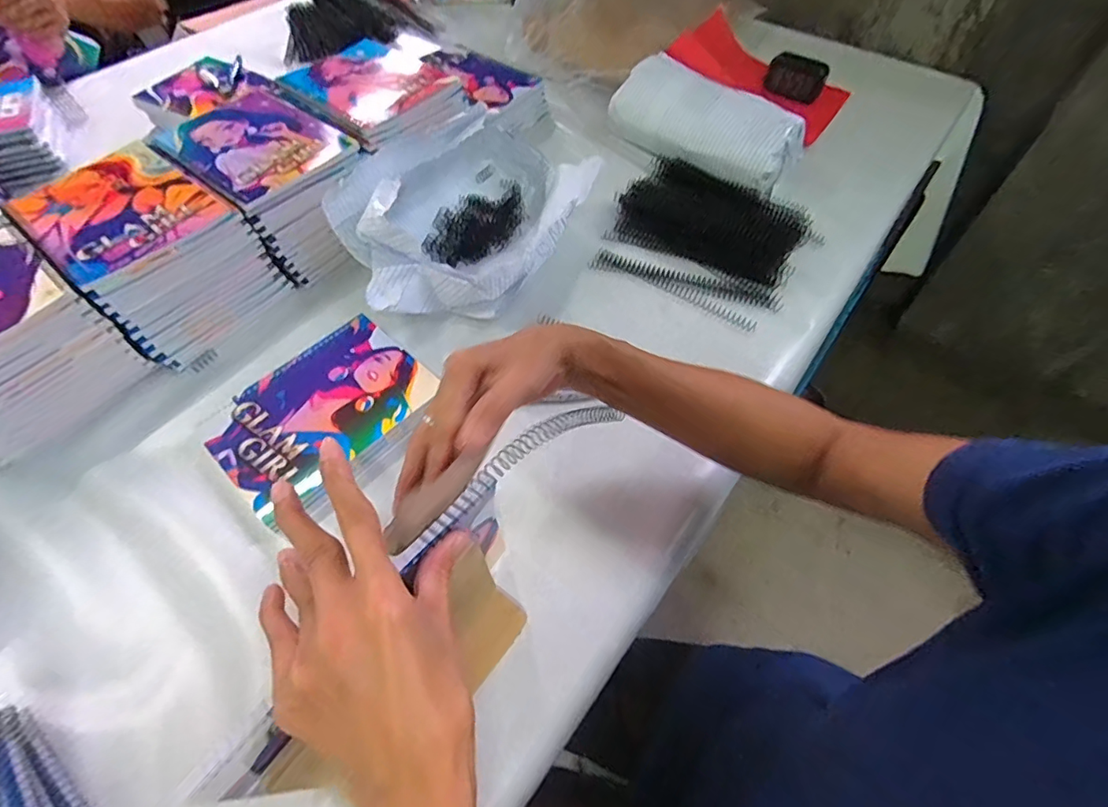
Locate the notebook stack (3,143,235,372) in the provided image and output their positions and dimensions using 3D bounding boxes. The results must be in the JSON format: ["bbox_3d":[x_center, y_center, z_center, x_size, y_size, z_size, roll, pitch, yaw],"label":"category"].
[{"bbox_3d":[-0.441,-0.171,0.553,0.216,0.093,0.162,32,64,17],"label":"notebook stack"}]

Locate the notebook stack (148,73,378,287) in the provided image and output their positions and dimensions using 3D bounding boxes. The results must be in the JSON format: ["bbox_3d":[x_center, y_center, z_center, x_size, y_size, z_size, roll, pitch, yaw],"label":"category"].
[{"bbox_3d":[-0.330,-0.273,0.623,0.225,0.098,0.168,37,65,20],"label":"notebook stack"}]

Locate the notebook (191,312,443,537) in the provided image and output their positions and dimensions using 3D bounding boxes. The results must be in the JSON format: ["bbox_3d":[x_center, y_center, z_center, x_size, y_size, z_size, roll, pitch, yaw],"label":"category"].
[{"bbox_3d":[-0.218,0.012,0.496,0.161,0.020,0.194,38,66,20],"label":"notebook"}]

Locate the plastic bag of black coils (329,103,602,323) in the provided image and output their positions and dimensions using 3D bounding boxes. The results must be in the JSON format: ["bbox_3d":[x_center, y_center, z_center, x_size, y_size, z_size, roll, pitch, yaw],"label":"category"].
[{"bbox_3d":[-0.104,-0.218,0.601,0.217,0.110,0.305,26,62,14],"label":"plastic bag of black coils"}]

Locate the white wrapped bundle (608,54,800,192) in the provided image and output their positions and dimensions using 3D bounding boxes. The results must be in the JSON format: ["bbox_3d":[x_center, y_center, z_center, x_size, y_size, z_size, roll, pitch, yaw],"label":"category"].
[{"bbox_3d":[0.204,-0.380,0.690,0.261,0.073,0.093,40,66,21],"label":"white wrapped bundle"}]

